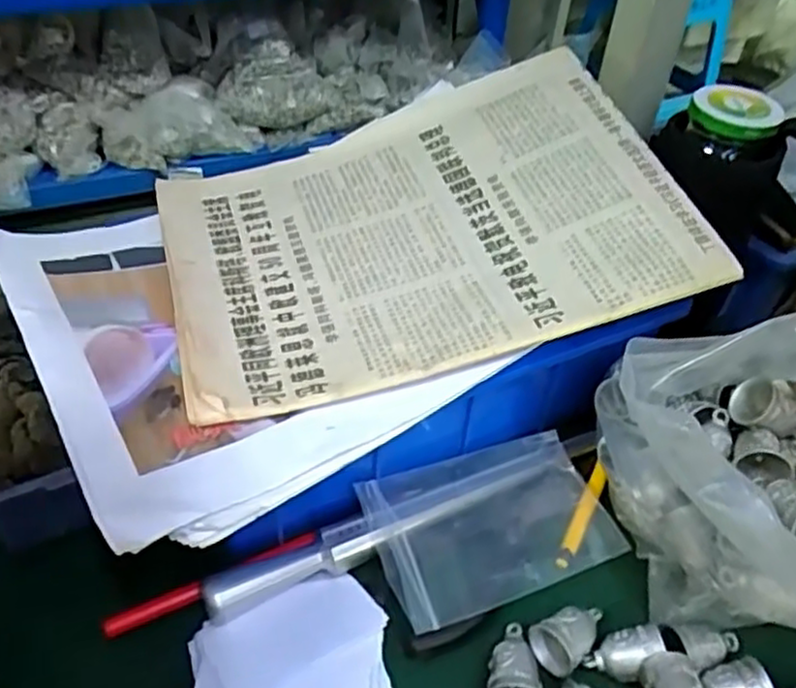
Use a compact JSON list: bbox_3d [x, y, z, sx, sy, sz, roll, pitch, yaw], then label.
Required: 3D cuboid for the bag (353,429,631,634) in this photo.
[{"bbox_3d":[0.049,0.090,0.364,0.124,0.016,0.078,-15,46,-19],"label":"bag"}]

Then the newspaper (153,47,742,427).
[{"bbox_3d":[0.010,-0.066,0.378,0.262,0.027,0.185,-18,54,-4],"label":"newspaper"}]

